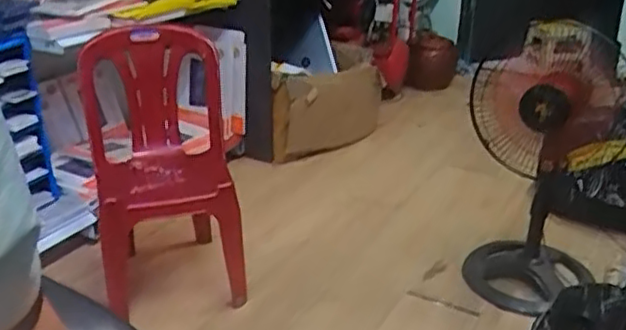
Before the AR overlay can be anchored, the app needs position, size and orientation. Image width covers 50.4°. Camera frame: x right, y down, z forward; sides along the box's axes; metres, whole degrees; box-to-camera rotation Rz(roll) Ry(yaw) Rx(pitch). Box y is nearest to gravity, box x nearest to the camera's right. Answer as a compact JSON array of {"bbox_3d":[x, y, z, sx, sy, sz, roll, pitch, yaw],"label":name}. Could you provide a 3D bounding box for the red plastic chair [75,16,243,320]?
[{"bbox_3d":[-0.382,-0.007,1.702,0.363,0.554,0.455,-7,25,-15],"label":"red plastic chair"}]

